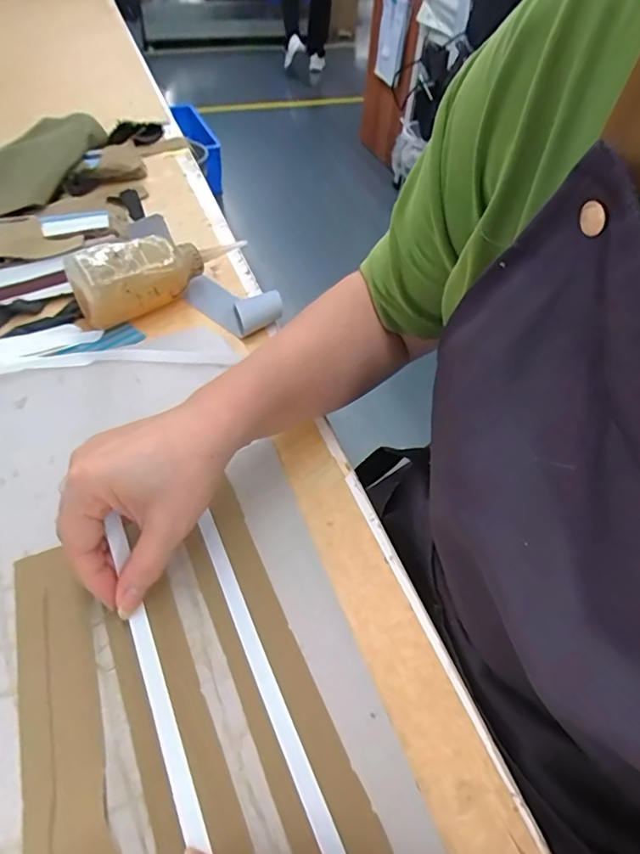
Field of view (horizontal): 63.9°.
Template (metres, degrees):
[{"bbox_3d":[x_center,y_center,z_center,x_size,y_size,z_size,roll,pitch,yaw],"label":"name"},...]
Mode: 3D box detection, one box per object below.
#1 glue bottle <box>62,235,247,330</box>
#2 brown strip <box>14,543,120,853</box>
[{"bbox_3d":[-0.142,-0.150,0.479,0.168,0.063,0.050,-32,57,-27],"label":"glue bottle"},{"bbox_3d":[-0.119,0.169,0.244,0.040,0.006,0.253,-18,51,-17],"label":"brown strip"}]

